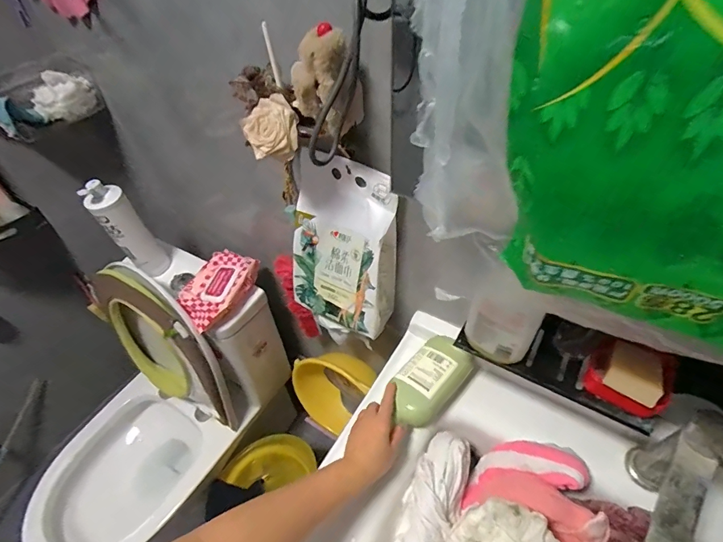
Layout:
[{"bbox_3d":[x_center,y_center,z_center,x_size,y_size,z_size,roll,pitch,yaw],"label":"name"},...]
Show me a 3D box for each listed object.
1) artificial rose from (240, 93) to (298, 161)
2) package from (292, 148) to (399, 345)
[{"bbox_3d":[-0.117,-0.183,0.516,0.076,0.077,0.045,-11,4,15],"label":"artificial rose"},{"bbox_3d":[-0.036,-0.020,0.692,0.179,0.347,0.093,21,51,21],"label":"package"}]

